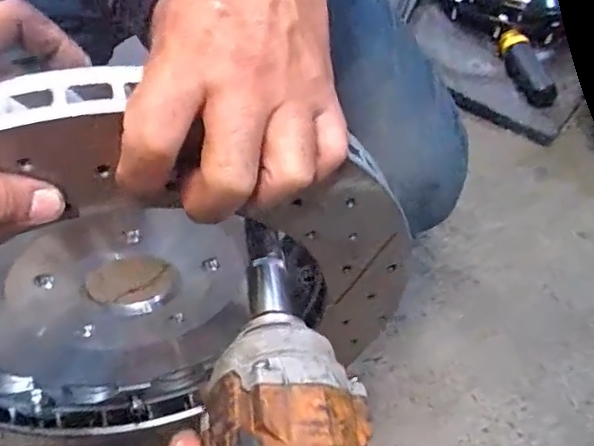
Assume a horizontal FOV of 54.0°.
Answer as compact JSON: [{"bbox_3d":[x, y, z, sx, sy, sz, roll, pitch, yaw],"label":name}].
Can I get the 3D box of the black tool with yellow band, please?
[{"bbox_3d":[0.320,-0.212,0.807,0.041,0.035,0.141,-8,51,-1],"label":"black tool with yellow band"}]

